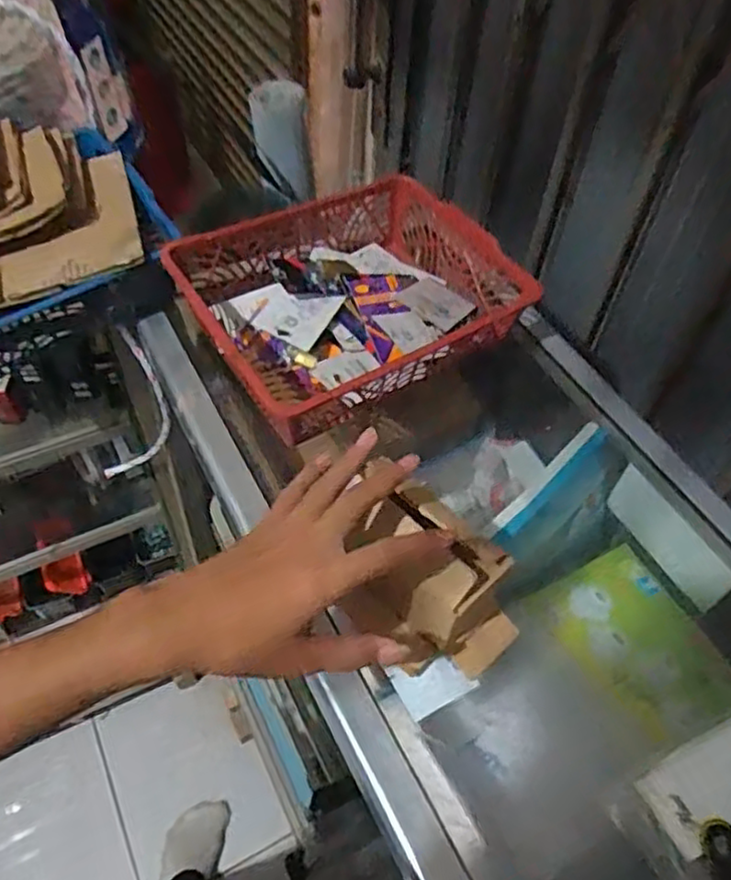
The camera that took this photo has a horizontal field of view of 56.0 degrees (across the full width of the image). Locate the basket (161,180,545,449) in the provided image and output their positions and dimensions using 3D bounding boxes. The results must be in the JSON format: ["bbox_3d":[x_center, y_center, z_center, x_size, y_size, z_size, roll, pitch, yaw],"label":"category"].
[{"bbox_3d":[-0.009,-0.137,0.666,0.297,0.079,0.236,-26,58,-22],"label":"basket"}]

